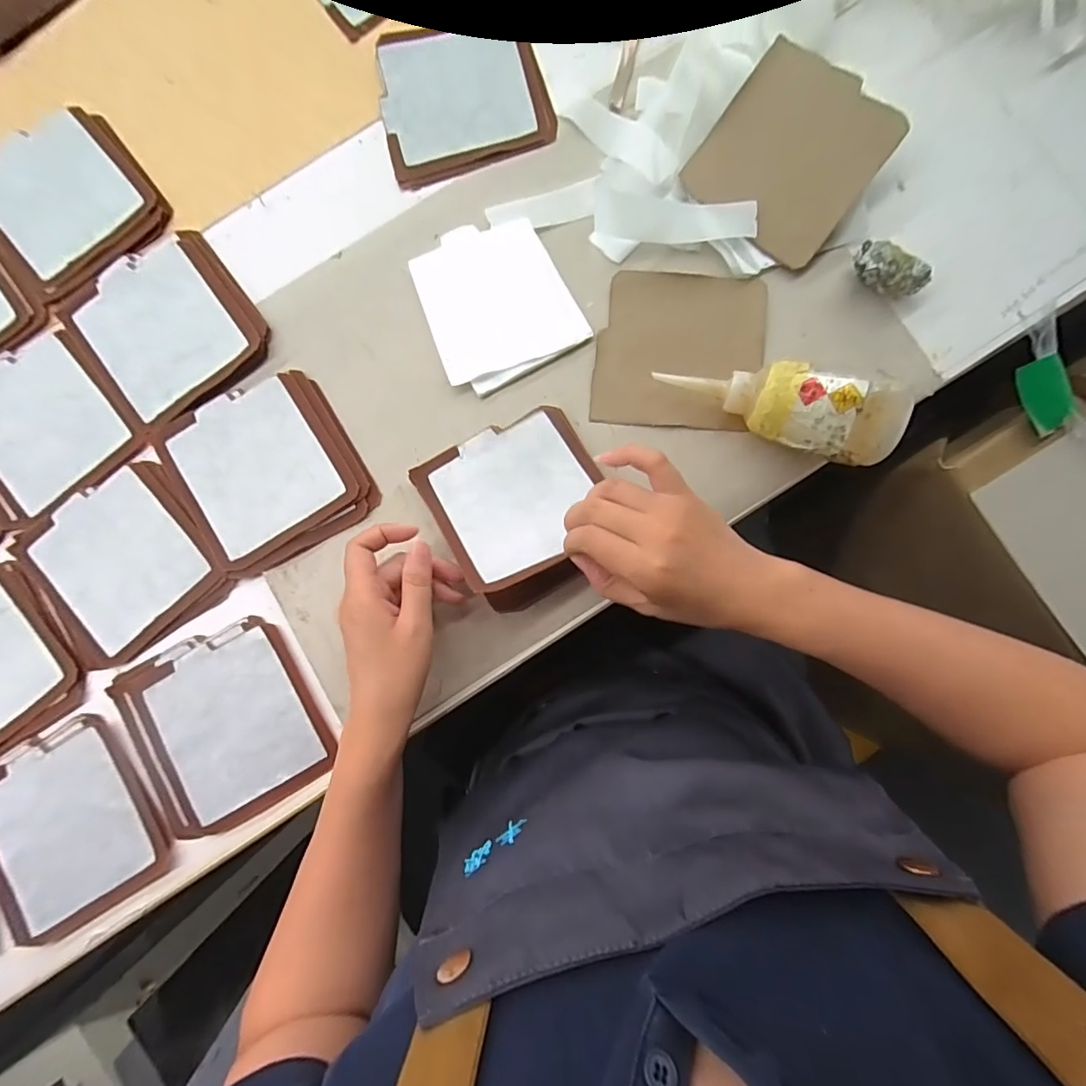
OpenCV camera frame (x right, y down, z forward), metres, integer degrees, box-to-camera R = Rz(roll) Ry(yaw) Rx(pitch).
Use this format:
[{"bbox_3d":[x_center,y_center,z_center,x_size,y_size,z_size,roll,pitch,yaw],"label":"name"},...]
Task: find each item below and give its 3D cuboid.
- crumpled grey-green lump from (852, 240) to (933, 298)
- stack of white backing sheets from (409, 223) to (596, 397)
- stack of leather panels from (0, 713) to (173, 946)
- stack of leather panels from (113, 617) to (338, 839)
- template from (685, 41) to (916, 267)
[{"bbox_3d":[0.271,-0.213,0.389,0.054,0.031,0.025,33,87,3],"label":"crumpled grey-green lump"},{"bbox_3d":[-0.041,-0.198,0.405,0.113,0.004,0.129,-28,86,-1],"label":"stack of white backing sheets"},{"bbox_3d":[-0.378,0.223,0.388,0.136,0.010,0.141,-30,82,-1],"label":"stack of leather panels"},{"bbox_3d":[-0.251,0.142,0.394,0.146,0.015,0.143,-29,86,-1],"label":"stack of leather panels"},{"bbox_3d":[0.198,-0.310,0.397,0.127,0.009,0.124,38,105,6],"label":"template"}]

